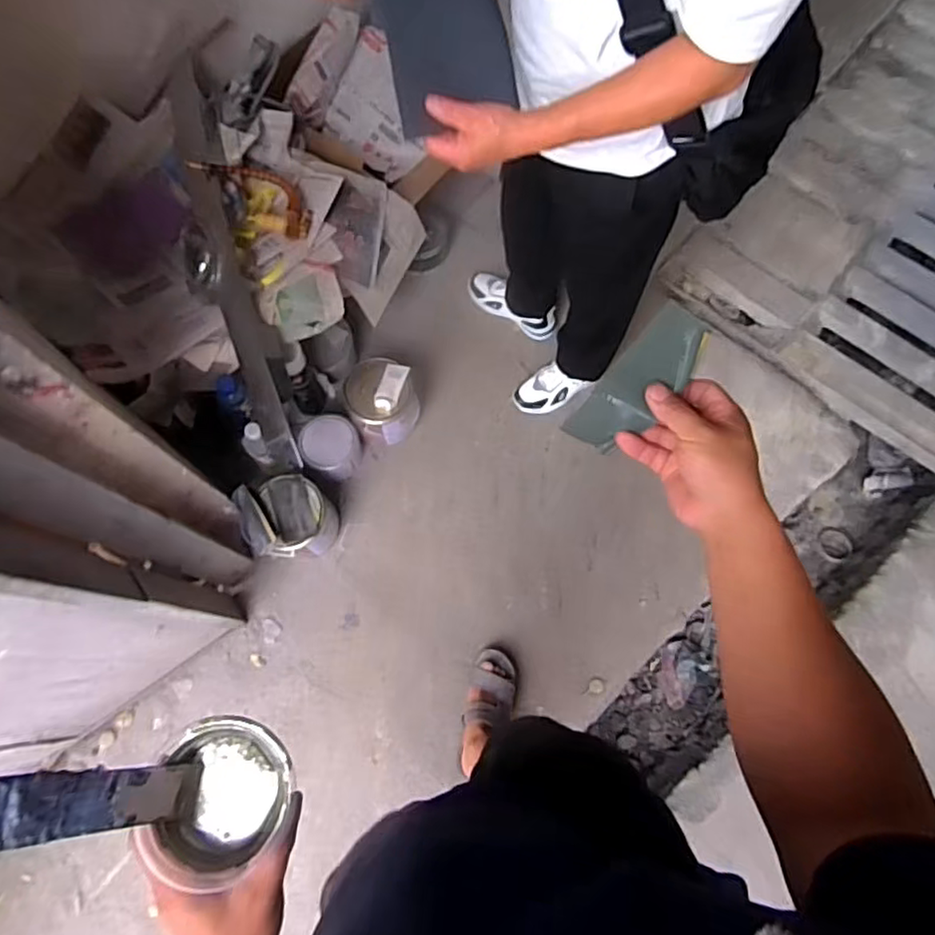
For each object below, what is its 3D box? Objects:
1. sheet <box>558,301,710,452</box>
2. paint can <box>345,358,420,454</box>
[{"bbox_3d":[0.139,-0.066,0.514,0.051,0.014,0.131,45,114,13],"label":"sheet"},{"bbox_3d":[-0.197,-0.148,1.471,0.164,0.182,0.163,-18,72,-6],"label":"paint can"}]

